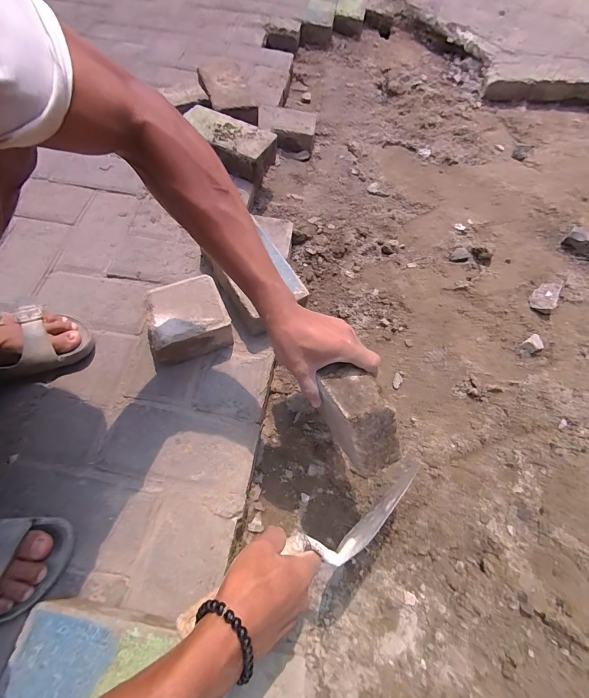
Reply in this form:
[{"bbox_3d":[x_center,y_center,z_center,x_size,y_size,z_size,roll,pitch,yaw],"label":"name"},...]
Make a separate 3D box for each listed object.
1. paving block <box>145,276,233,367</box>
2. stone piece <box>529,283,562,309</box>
[{"bbox_3d":[-0.169,-0.046,0.532,0.119,0.064,0.104,-21,65,-13],"label":"paving block"},{"bbox_3d":[0.505,-0.110,0.675,0.045,0.013,0.077,21,62,31],"label":"stone piece"}]

